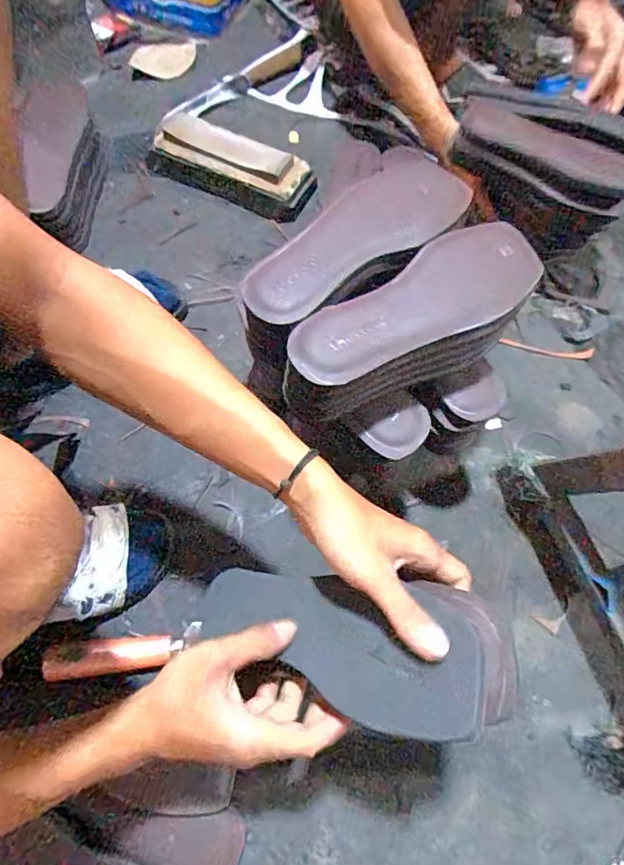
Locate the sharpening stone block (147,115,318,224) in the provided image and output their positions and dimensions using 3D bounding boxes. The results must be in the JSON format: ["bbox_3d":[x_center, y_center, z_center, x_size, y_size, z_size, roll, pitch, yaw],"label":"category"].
[{"bbox_3d":[-0.120,-0.412,0.782,0.271,0.053,0.100,24,70,8],"label":"sharpening stone block"}]

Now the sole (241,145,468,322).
[{"bbox_3d":[0.039,-0.180,0.450,0.245,0.026,0.095,-41,74,-15],"label":"sole"}]

